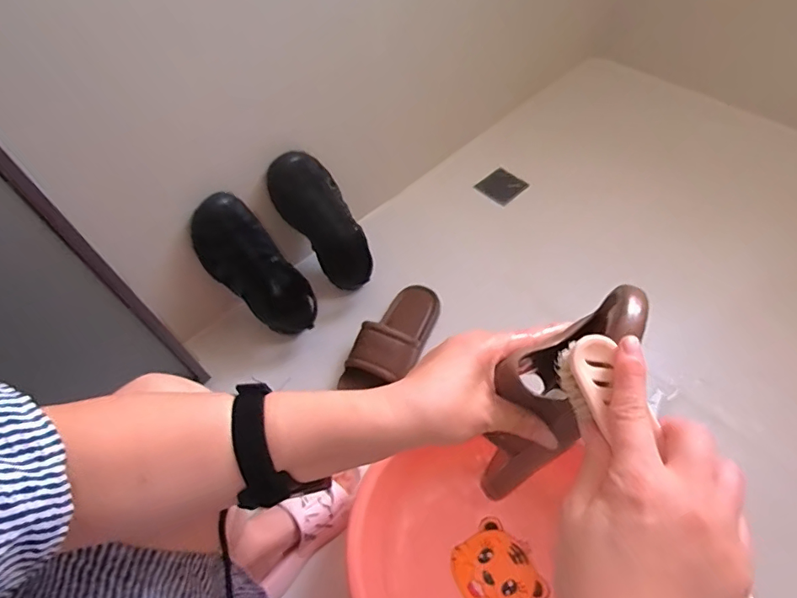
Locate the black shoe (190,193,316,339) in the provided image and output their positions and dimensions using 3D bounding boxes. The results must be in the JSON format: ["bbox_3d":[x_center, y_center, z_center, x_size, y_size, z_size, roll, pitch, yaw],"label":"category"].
[{"bbox_3d":[-0.243,-0.048,0.876,0.122,0.296,0.106,5,46,46],"label":"black shoe"}]

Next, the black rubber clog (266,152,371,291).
[{"bbox_3d":[-0.133,-0.143,0.927,0.107,0.283,0.115,-38,17,-23],"label":"black rubber clog"}]

